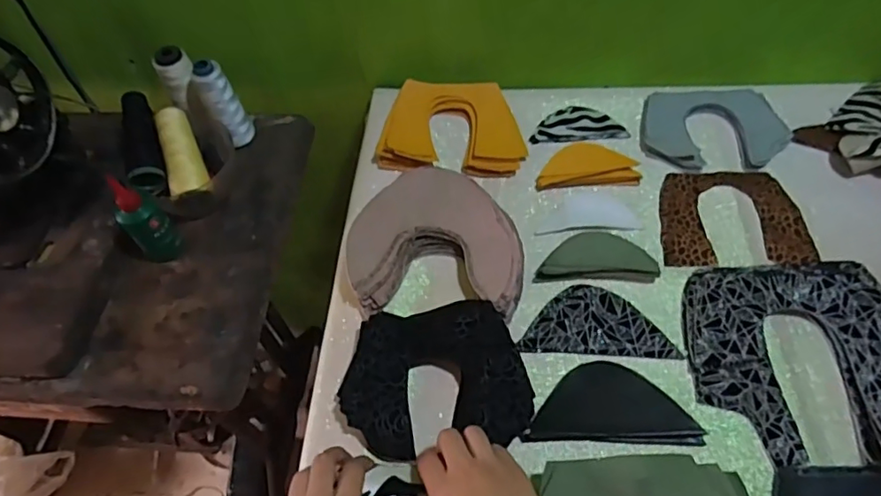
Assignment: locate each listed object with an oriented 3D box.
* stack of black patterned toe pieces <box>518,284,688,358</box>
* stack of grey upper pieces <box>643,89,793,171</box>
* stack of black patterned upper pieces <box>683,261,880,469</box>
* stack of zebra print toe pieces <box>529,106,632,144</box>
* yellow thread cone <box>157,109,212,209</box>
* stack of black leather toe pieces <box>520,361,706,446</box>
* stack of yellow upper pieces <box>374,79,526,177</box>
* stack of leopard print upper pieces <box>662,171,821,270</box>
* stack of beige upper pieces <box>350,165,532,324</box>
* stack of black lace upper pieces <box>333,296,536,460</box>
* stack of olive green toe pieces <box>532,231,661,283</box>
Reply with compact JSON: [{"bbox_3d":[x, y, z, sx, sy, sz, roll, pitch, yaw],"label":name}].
[{"bbox_3d":[0.151,0.070,0.546,0.139,0.007,0.071,2,56,6],"label":"stack of black patterned toe pieces"},{"bbox_3d":[0.317,-0.141,0.657,0.155,0.014,0.114,3,56,7],"label":"stack of grey upper pieces"},{"bbox_3d":[0.328,0.093,0.497,0.199,0.034,0.184,-2,56,4],"label":"stack of black patterned upper pieces"},{"bbox_3d":[0.168,-0.150,0.688,0.112,0.011,0.054,-4,56,2],"label":"stack of zebra print toe pieces"},{"bbox_3d":[-0.293,-0.107,0.646,0.038,0.050,0.114,-18,81,-6],"label":"yellow thread cone"},{"bbox_3d":[0.148,0.135,0.495,0.140,0.013,0.068,0,56,5],"label":"stack of black leather toe pieces"},{"bbox_3d":[0.014,-0.145,0.679,0.167,0.028,0.125,-1,56,4],"label":"stack of yellow upper pieces"},{"bbox_3d":[0.311,-0.032,0.600,0.147,0.010,0.123,2,56,6],"label":"stack of leopard print upper pieces"},{"bbox_3d":[-0.004,-0.011,0.588,0.172,0.033,0.164,-2,56,4],"label":"stack of beige upper pieces"},{"bbox_3d":[-0.004,0.115,0.511,0.161,0.028,0.128,-8,56,0],"label":"stack of black lace upper pieces"},{"bbox_3d":[0.158,0.007,0.577,0.116,0.011,0.055,-1,59,4],"label":"stack of olive green toe pieces"}]

